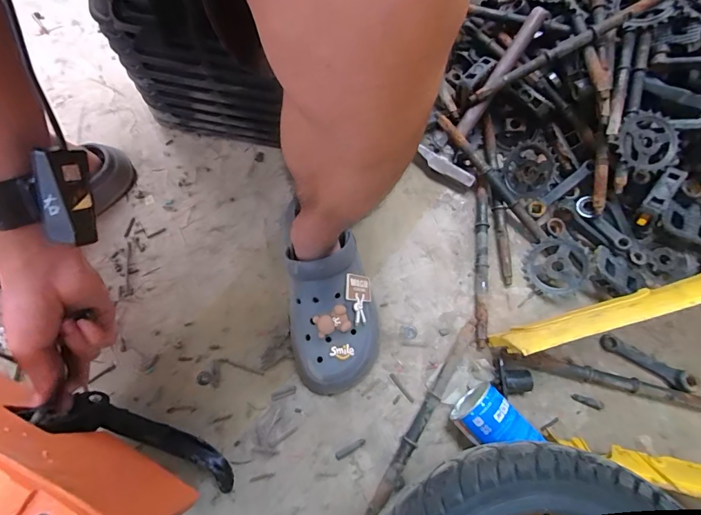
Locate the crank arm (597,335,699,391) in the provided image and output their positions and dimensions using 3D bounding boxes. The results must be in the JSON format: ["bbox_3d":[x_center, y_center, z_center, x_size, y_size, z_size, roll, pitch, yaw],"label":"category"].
[{"bbox_3d":[0.402,0.142,0.528,0.118,0.016,0.028,28,72,8],"label":"crank arm"}]

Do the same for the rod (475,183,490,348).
[{"bbox_3d":[0.190,0.005,0.565,0.018,0.020,0.241,7,70,1],"label":"rod"}]

